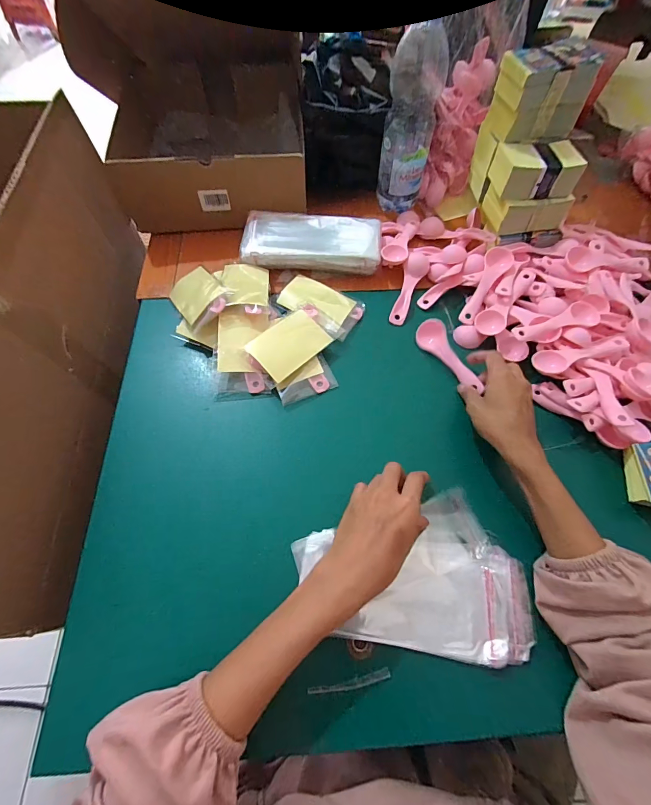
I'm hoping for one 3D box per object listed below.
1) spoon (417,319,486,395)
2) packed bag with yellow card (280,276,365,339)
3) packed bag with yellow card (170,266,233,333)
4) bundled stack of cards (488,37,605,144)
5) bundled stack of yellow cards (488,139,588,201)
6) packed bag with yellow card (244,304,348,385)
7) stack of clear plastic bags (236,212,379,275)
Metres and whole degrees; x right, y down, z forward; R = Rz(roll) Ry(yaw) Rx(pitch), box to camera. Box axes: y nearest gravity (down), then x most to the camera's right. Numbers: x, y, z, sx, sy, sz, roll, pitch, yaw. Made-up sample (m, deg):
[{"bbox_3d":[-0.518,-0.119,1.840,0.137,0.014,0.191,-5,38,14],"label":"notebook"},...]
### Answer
[{"bbox_3d":[0.151,-0.058,0.435,0.028,0.024,0.104,-30,73,-15],"label":"spoon"},{"bbox_3d":[-0.008,-0.128,0.474,0.106,0.016,0.071,28,66,11],"label":"packed bag with yellow card"},{"bbox_3d":[-0.161,-0.134,0.448,0.061,0.011,0.090,-44,59,-3],"label":"packed bag with yellow card"},{"bbox_3d":[0.271,-0.391,0.450,0.099,0.078,0.066,-10,64,-7],"label":"bundled stack of cards"},{"bbox_3d":[0.273,-0.306,0.465,0.090,0.044,0.069,-2,64,-3],"label":"bundled stack of yellow cards"},{"bbox_3d":[-0.036,-0.077,0.437,0.113,0.014,0.059,-42,89,-23],"label":"packed bag with yellow card"},{"bbox_3d":[-0.018,-0.228,0.504,0.189,0.027,0.081,4,64,0],"label":"stack of clear plastic bags"}]

